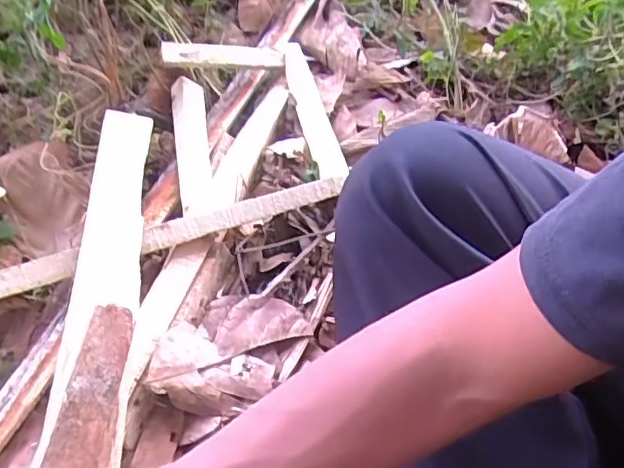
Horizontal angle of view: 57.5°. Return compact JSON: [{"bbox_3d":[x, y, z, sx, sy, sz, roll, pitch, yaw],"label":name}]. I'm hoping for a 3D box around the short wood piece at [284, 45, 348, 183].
[{"bbox_3d":[0.002,-0.139,0.659,0.029,0.032,0.205,-9,58,-11],"label":"short wood piece"}]

